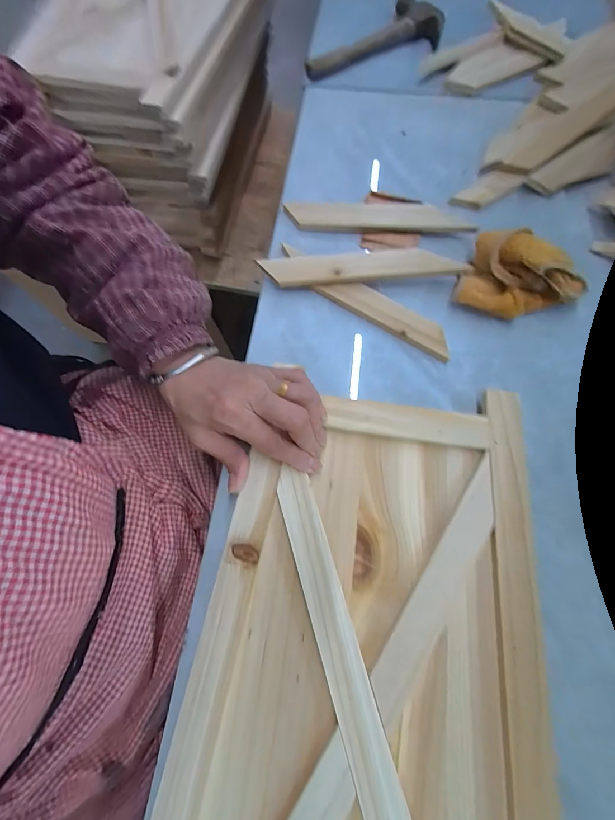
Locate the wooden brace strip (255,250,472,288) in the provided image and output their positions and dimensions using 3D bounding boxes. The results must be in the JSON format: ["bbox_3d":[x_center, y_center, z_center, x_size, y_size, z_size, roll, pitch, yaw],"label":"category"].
[{"bbox_3d":[0.051,-0.137,0.322,0.189,0.011,0.029,-1,85,5],"label":"wooden brace strip"}]

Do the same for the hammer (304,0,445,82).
[{"bbox_3d":[0.079,-0.480,0.435,0.183,0.030,0.081,-34,75,-8],"label":"hammer"}]

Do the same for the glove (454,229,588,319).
[{"bbox_3d":[0.199,-0.120,0.305,0.104,0.046,0.074,25,75,9],"label":"glove"}]

